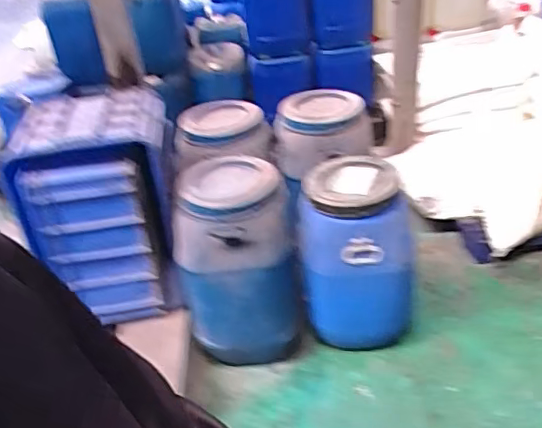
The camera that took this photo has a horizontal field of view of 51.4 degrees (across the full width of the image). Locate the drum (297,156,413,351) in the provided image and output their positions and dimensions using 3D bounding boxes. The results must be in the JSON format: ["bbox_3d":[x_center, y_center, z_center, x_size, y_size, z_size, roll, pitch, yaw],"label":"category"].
[{"bbox_3d":[0.271,0.139,1.796,0.331,0.561,0.312,2,35,12],"label":"drum"}]

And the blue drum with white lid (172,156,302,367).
[{"bbox_3d":[-0.094,0.144,1.745,0.320,0.548,0.338,-6,35,1],"label":"blue drum with white lid"}]

